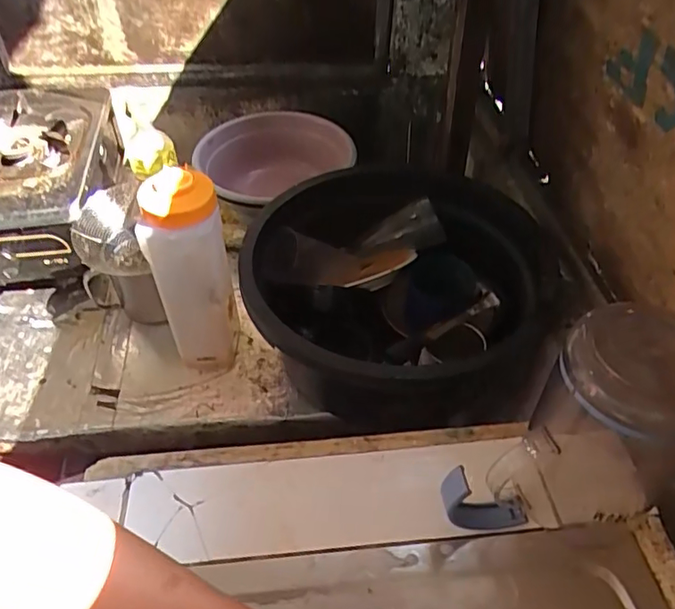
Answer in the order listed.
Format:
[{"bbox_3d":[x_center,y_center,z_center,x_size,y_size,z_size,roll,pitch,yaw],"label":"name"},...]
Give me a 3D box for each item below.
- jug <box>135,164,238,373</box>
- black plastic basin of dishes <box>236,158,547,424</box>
[{"bbox_3d":[-0.204,-0.040,0.790,0.106,0.291,0.097,-12,46,-11],"label":"jug"},{"bbox_3d":[0.084,-0.006,0.807,0.389,0.179,0.403,0,45,0],"label":"black plastic basin of dishes"}]

